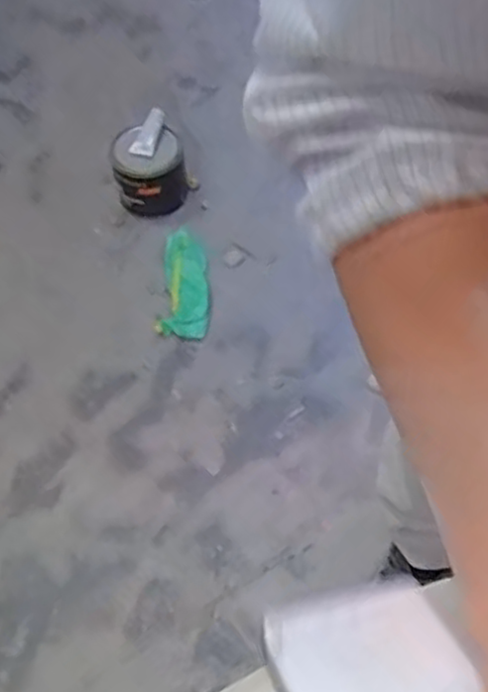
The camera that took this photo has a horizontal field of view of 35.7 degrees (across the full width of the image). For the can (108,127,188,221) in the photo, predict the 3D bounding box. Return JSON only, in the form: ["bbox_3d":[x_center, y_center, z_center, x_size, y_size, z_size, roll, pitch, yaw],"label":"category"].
[{"bbox_3d":[-0.202,-0.376,1.648,0.147,0.141,0.141,-1,57,2],"label":"can"}]

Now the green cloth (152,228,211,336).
[{"bbox_3d":[-0.116,-0.128,1.560,0.104,0.040,0.263,2,57,3],"label":"green cloth"}]

